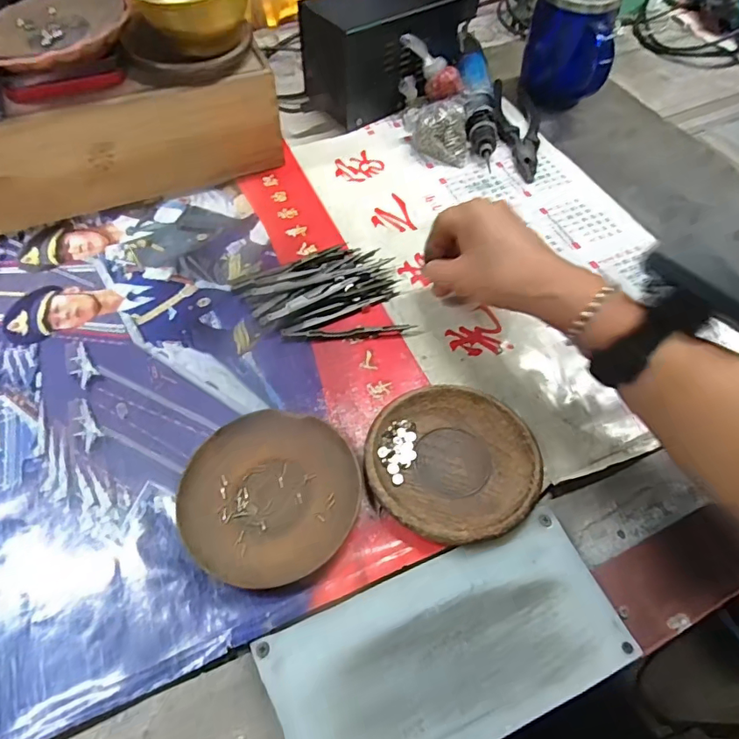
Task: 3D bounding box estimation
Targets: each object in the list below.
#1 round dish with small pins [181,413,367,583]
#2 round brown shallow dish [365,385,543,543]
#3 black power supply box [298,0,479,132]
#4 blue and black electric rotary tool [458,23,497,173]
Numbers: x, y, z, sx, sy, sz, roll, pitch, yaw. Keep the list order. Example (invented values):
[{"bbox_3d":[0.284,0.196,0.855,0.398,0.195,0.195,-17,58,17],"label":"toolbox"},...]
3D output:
[{"bbox_3d":[-0.064,0.081,0.326,0.112,0.012,0.112,0,56,0],"label":"round dish with small pins"},{"bbox_3d":[0.056,0.061,0.338,0.111,0.015,0.107,0,56,0],"label":"round brown shallow dish"},{"bbox_3d":[0.022,-0.354,0.554,0.180,0.113,0.090,-24,59,-15],"label":"black power supply box"},{"bbox_3d":[0.123,-0.334,0.583,0.035,0.045,0.253,2,56,1],"label":"blue and black electric rotary tool"}]

